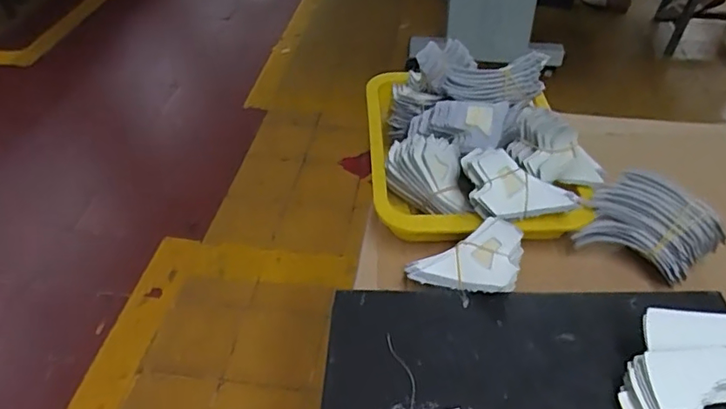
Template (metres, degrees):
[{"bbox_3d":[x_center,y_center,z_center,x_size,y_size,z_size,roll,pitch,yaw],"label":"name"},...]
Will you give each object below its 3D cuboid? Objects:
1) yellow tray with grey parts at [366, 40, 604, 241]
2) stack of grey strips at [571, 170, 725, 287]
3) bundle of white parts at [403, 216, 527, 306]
[{"bbox_3d":[0.106,-0.077,0.541,0.198,0.087,0.239,-2,43,0],"label":"yellow tray with grey parts"},{"bbox_3d":[0.244,0.018,0.476,0.102,0.051,0.072,29,52,29],"label":"stack of grey strips"},{"bbox_3d":[0.089,0.052,0.456,0.091,0.024,0.053,-29,70,12],"label":"bundle of white parts"}]

